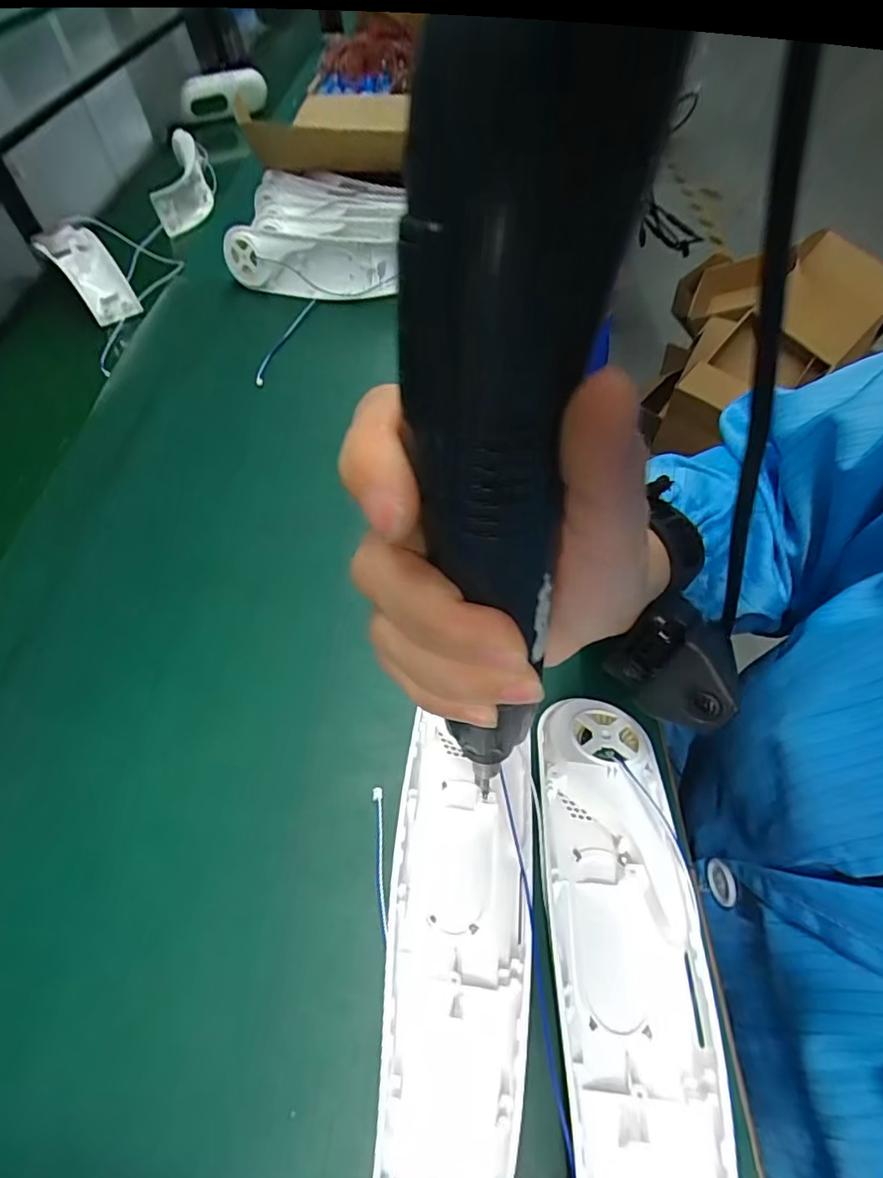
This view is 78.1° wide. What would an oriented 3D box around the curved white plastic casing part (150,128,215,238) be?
[{"bbox_3d":[-0.289,-0.449,0.601,0.056,0.057,0.121,-16,57,-10],"label":"curved white plastic casing part"}]

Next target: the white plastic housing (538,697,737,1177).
[{"bbox_3d":[0.063,0.133,0.202,0.051,0.049,0.186,4,56,3],"label":"white plastic housing"}]

